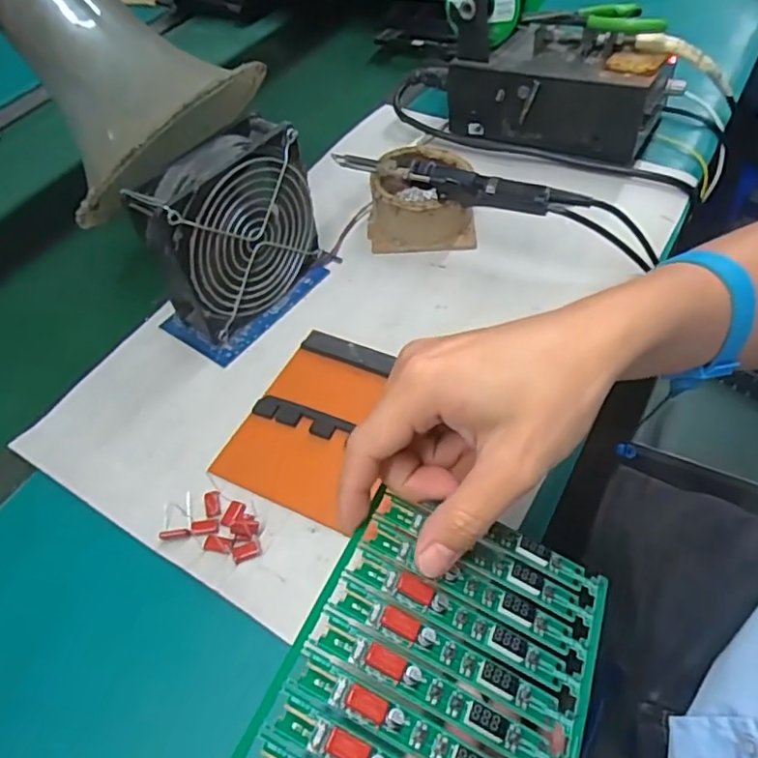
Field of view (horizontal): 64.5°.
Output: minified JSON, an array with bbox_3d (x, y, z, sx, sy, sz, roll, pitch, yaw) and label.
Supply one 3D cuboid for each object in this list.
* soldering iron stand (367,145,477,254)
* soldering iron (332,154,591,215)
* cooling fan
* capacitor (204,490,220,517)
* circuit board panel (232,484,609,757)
[{"bbox_3d":[0.034,-0.153,0.505,0.088,0.049,0.085,-2,52,4],"label":"soldering iron stand"},{"bbox_3d":[0.055,-0.151,0.463,0.200,0.019,0.021,18,57,19],"label":"soldering iron"},{"bbox_3d":[-0.104,-0.103,0.433,0.042,0.120,0.123,32,62,27],"label":"cooling fan"},{"bbox_3d":[-0.102,0.075,0.366,0.009,0.004,0.017,-14,52,-5],"label":"capacitor"},{"bbox_3d":[0.027,0.123,0.248,0.119,0.007,0.158,28,49,6],"label":"circuit board panel"}]

